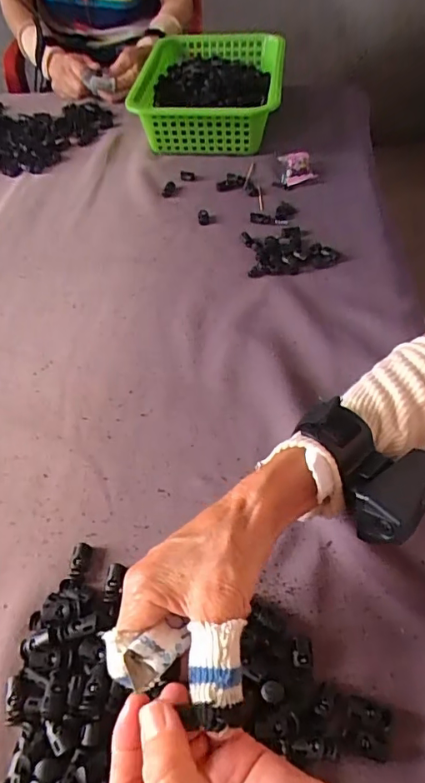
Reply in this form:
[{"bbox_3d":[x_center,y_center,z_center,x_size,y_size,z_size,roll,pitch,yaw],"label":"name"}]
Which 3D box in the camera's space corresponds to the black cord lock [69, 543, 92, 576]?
[{"bbox_3d":[-0.101,0.128,0.363,0.013,0.011,0.024,11,55,11],"label":"black cord lock"}]

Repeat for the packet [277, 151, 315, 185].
[{"bbox_3d":[0.119,-0.318,0.676,0.047,0.020,0.065,-1,53,2],"label":"packet"}]

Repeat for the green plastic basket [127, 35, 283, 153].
[{"bbox_3d":[-0.001,-0.477,0.758,0.214,0.079,0.295,3,53,5],"label":"green plastic basket"}]

